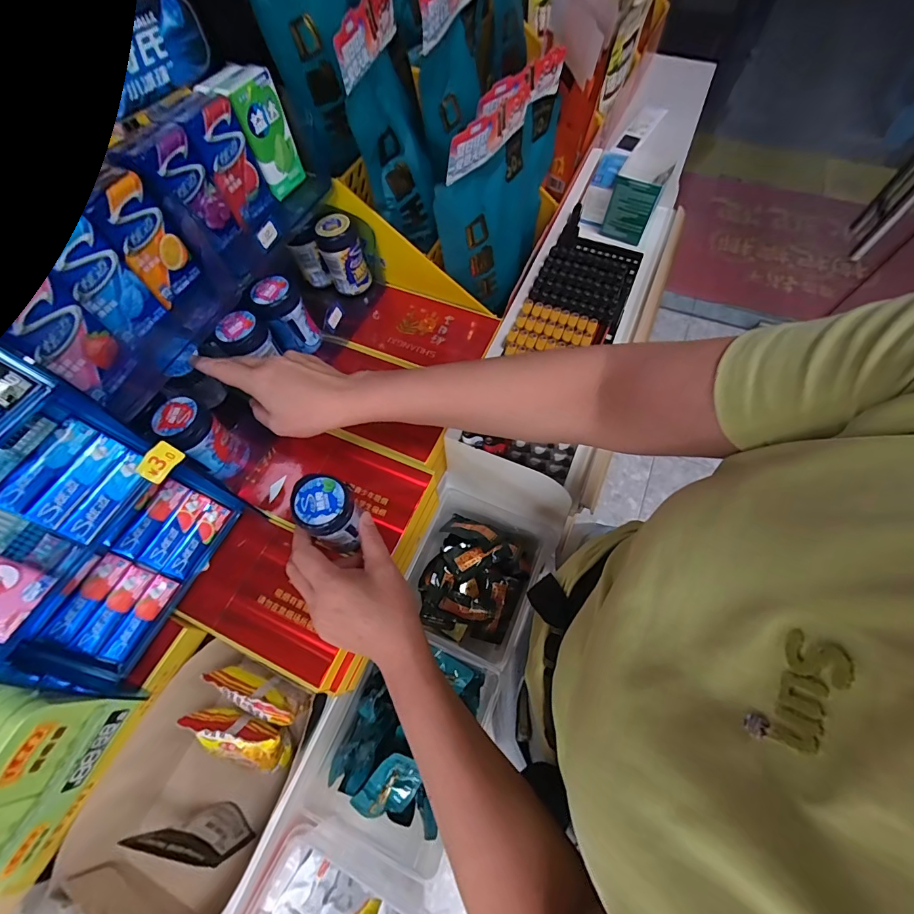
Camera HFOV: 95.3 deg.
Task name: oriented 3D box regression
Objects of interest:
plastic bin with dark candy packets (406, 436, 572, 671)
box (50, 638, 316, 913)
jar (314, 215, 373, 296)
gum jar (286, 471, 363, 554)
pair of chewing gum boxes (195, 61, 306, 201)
[{"bbox_3d":[0.021,0.122,0.500,0.154,0.211,0.177,24,68,12],"label":"plastic bin with dark candy packets"},{"bbox_3d":[-0.226,0.281,0.368,0.120,0.097,0.185,21,67,11],"label":"box"},{"bbox_3d":[-0.136,-0.240,0.499,0.045,0.074,0.047,-1,65,2],"label":"jar"},{"bbox_3d":[-0.110,0.053,0.371,0.054,0.078,0.045,36,71,17],"label":"gum jar"},{"bbox_3d":[-0.198,-0.320,0.411,0.053,0.089,0.051,26,68,13],"label":"pair of chewing gum boxes"}]

